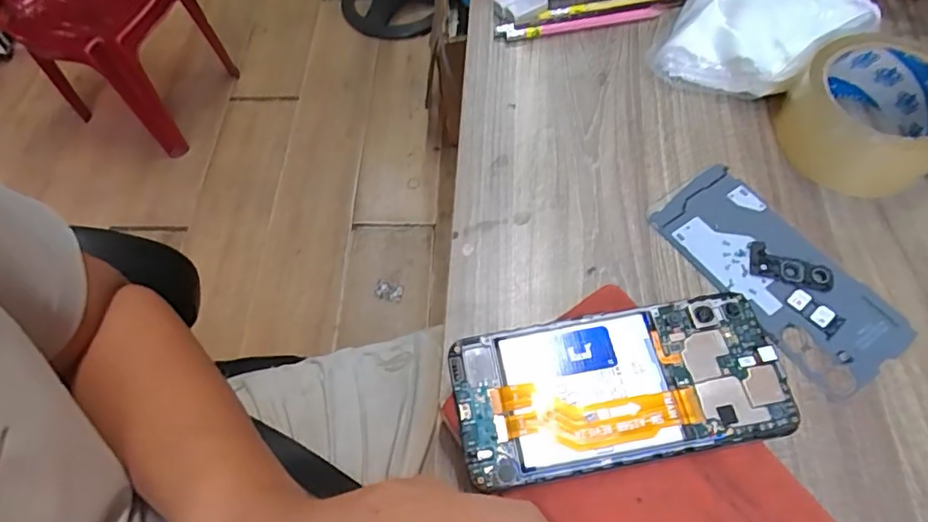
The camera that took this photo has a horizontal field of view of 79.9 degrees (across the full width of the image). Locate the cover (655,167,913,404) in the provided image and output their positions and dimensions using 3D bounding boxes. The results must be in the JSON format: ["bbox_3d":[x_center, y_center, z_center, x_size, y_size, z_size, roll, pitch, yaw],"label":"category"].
[{"bbox_3d":[0.189,0.005,0.338,0.069,0.004,0.151,-32,65,-14],"label":"cover"}]

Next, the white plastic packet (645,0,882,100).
[{"bbox_3d":[0.230,-0.186,0.415,0.131,0.052,0.145,25,66,15],"label":"white plastic packet"}]

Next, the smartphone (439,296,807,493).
[{"bbox_3d":[0.074,0.060,0.267,0.154,0.006,0.072,-10,62,-2],"label":"smartphone"}]

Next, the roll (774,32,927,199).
[{"bbox_3d":[0.268,-0.096,0.364,0.095,0.050,0.095,-1,62,2],"label":"roll"}]

